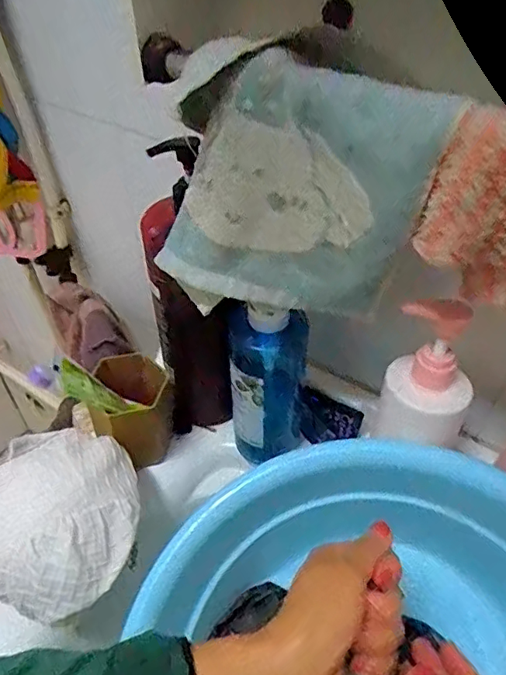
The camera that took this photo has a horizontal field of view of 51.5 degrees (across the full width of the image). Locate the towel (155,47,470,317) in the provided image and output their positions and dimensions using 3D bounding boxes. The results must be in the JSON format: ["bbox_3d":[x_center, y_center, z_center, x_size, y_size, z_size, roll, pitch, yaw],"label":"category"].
[{"bbox_3d":[0.023,-0.090,0.351,0.178,0.161,0.046,11,46,12],"label":"towel"}]

